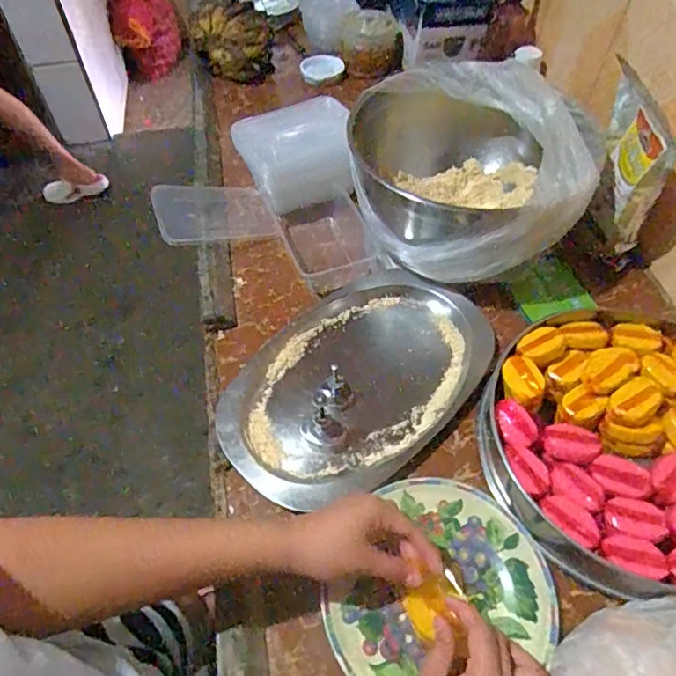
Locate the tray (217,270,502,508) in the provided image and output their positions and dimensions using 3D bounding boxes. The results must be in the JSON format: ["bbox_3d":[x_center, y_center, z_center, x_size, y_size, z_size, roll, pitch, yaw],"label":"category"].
[{"bbox_3d":[0.022,0.042,0.622,0.214,0.023,0.332,38,62,25],"label":"tray"}]

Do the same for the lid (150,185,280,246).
[{"bbox_3d":[-0.177,-0.180,0.759,0.158,0.012,0.112,-11,62,-26],"label":"lid"}]

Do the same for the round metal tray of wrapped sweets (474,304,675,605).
[{"bbox_3d":[0.295,0.097,0.536,0.283,0.066,0.292,0,53,0],"label":"round metal tray of wrapped sweets"}]

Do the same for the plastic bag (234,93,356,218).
[{"bbox_3d":[-0.063,-0.264,0.773,0.160,0.126,0.105,-15,55,-10],"label":"plastic bag"}]

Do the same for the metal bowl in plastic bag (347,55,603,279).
[{"bbox_3d":[0.159,-0.201,0.691,0.256,0.167,0.307,-9,54,-6],"label":"metal bowl in plastic bag"}]

